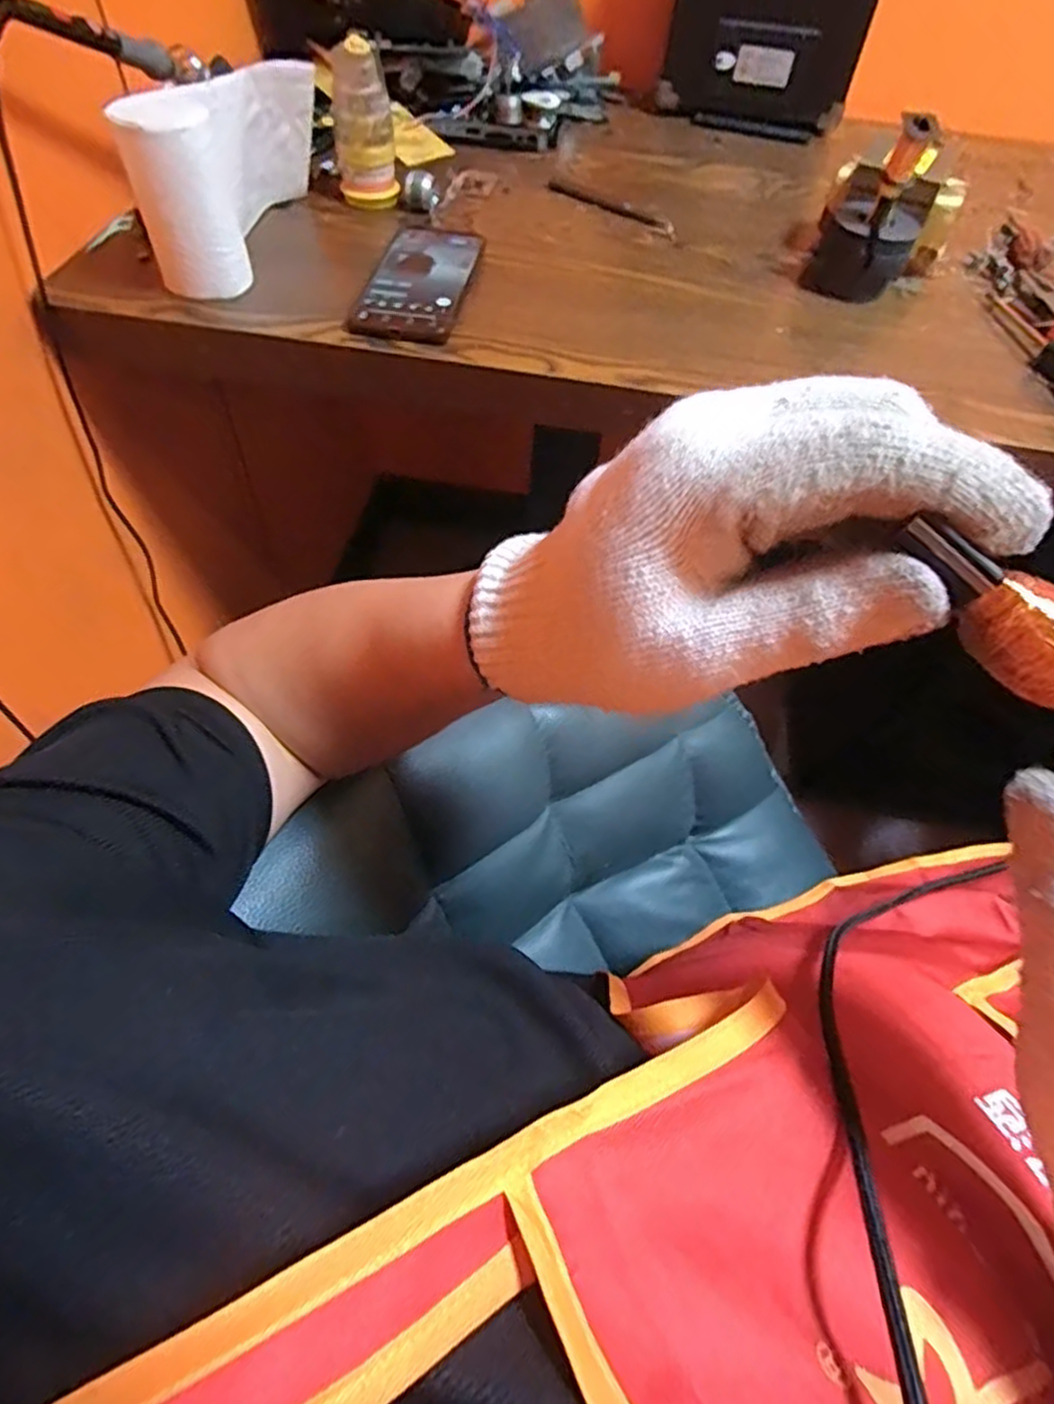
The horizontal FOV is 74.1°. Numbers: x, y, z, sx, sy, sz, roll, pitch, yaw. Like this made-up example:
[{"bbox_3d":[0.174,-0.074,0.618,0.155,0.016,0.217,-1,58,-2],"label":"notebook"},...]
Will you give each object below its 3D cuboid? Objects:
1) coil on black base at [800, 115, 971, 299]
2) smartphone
[{"bbox_3d":[0.293,-0.398,0.561,0.101,0.110,0.092,24,56,12],"label":"coil on black base"},{"bbox_3d":[-0.082,-0.336,0.549,0.075,0.010,0.167,10,54,2],"label":"smartphone"}]

